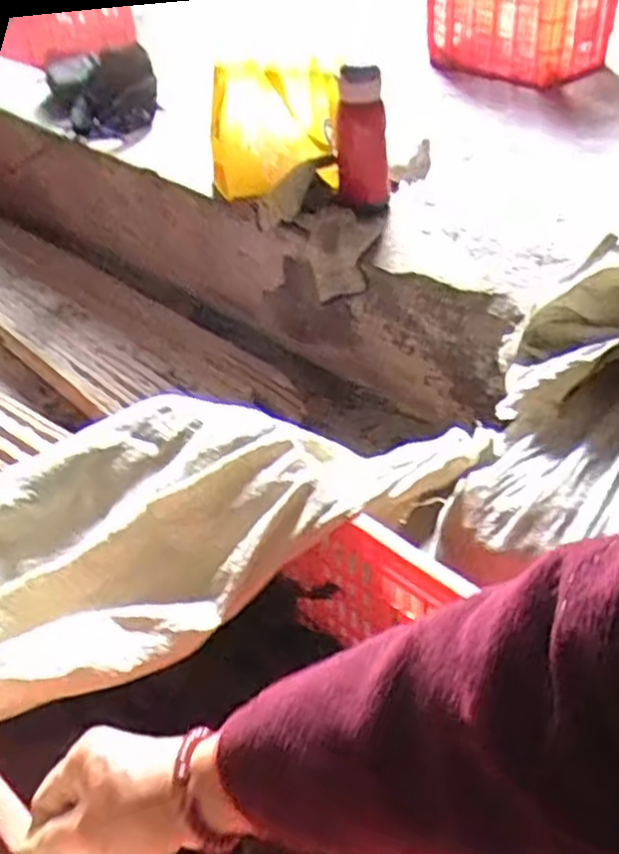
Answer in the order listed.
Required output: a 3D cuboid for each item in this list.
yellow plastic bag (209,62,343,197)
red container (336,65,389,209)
[{"bbox_3d":[-0.055,-0.479,1.272,0.190,0.202,0.084,-5,14,-15],"label":"yellow plastic bag"},{"bbox_3d":[0.082,-0.441,1.222,0.077,0.219,0.068,-2,41,3],"label":"red container"}]

